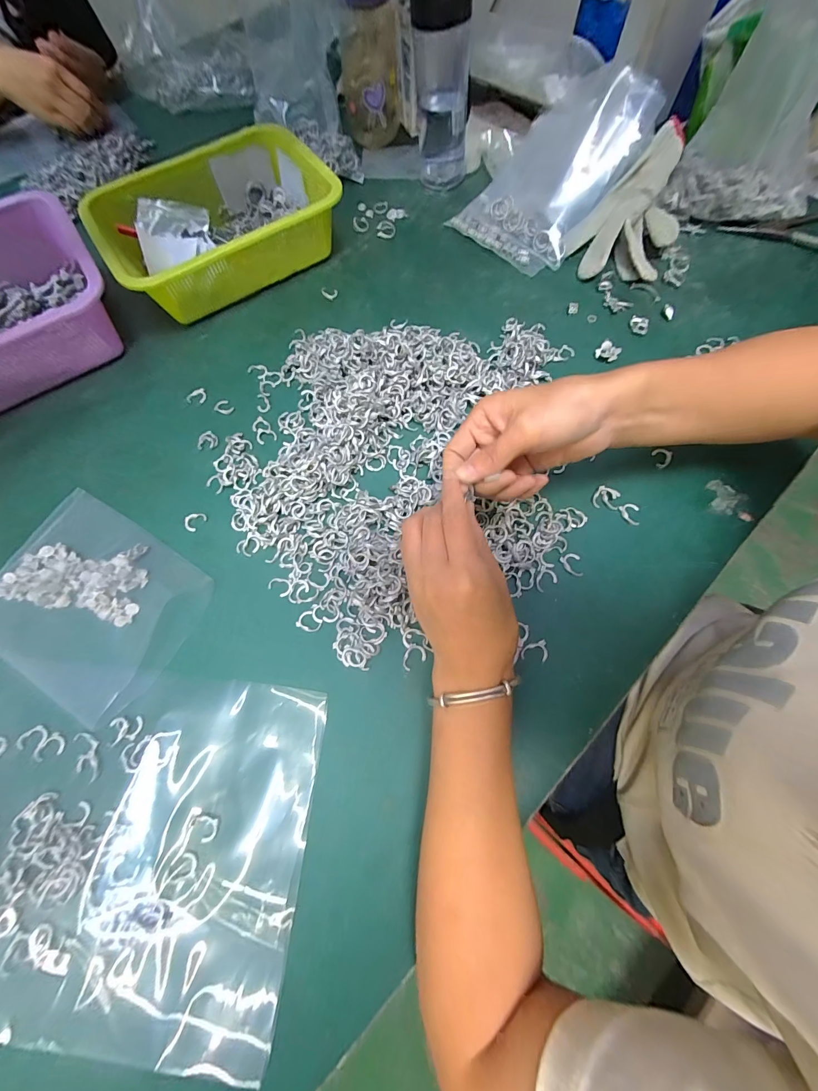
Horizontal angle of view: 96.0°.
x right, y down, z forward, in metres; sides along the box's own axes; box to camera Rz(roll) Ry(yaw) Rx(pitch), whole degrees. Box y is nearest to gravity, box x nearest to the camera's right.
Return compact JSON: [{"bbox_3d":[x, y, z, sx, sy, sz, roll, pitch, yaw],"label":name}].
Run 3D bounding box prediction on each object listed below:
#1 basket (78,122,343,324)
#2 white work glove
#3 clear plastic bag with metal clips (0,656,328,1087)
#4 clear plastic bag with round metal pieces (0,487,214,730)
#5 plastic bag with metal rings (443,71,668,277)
[{"bbox_3d":[-0.224,-0.384,0.449,0.257,0.074,0.194,-29,72,-8],"label":"basket"},{"bbox_3d":[0.275,-0.409,0.444,0.114,0.066,0.185,26,73,11],"label":"white work glove"},{"bbox_3d":[-0.223,0.208,0.264,0.293,0.019,0.211,4,71,3],"label":"clear plastic bag with metal clips"},{"bbox_3d":[-0.284,0.044,0.326,0.193,0.020,0.143,27,73,11],"label":"clear plastic bag with round metal pieces"},{"bbox_3d":[0.180,-0.476,0.469,0.164,0.083,0.245,39,95,14],"label":"plastic bag with metal rings"}]

